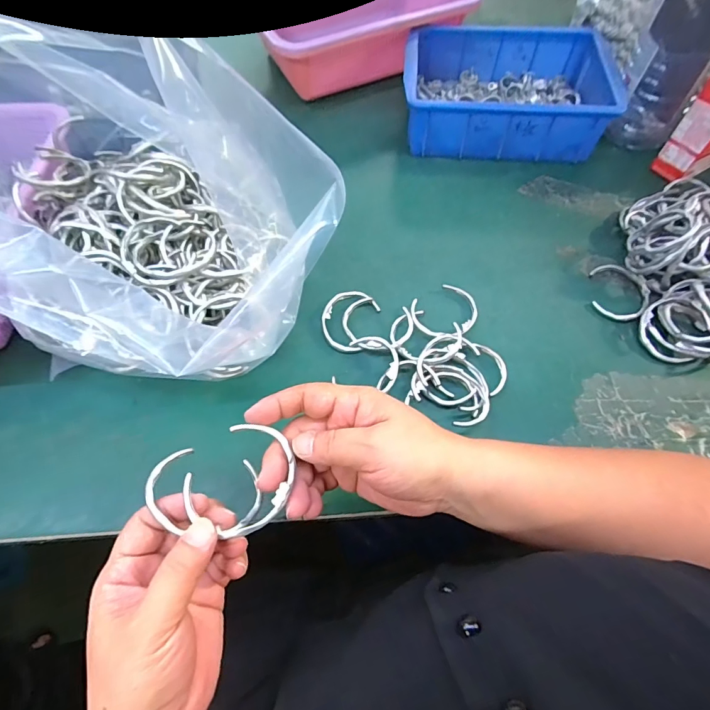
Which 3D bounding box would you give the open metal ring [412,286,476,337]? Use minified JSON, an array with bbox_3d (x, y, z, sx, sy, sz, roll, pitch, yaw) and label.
[{"bbox_3d":[0.088,-0.044,0.394,0.068,0.010,0.058,-37,69,-22],"label":"open metal ring"}]

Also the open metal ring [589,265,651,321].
[{"bbox_3d":[0.261,-0.063,0.404,0.060,0.010,0.063,0,62,0],"label":"open metal ring"}]

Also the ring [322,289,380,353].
[{"bbox_3d":[-0.008,-0.035,0.394,0.050,0.008,0.069,23,64,11],"label":"ring"}]

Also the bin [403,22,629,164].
[{"bbox_3d":[0.183,-0.333,0.513,0.240,0.075,0.173,8,62,4],"label":"bin"}]

